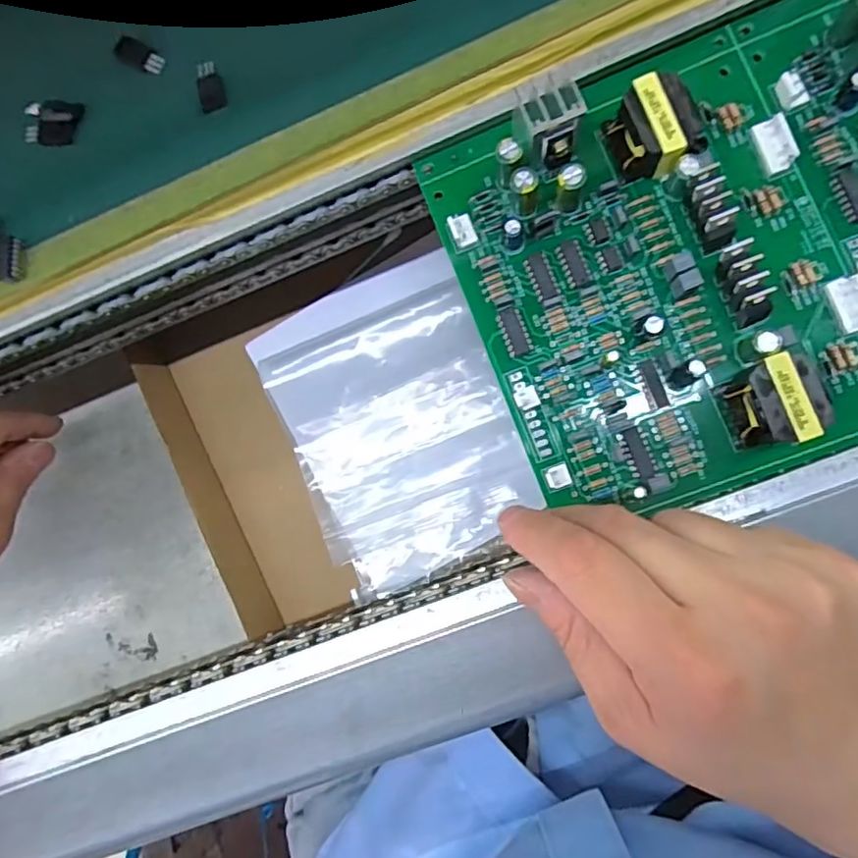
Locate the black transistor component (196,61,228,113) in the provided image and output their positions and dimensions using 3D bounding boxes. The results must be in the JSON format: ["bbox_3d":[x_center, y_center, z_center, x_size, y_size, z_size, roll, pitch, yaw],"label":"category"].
[{"bbox_3d":[-0.091,-0.142,0.249,0.009,0.006,0.020,-13,85,7],"label":"black transistor component"}]

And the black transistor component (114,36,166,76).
[{"bbox_3d":[-0.124,-0.159,0.255,0.022,0.004,0.011,31,91,9],"label":"black transistor component"}]

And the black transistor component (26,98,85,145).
[{"bbox_3d":[-0.162,-0.132,0.256,0.024,0.009,0.018,8,87,8],"label":"black transistor component"}]

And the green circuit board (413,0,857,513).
[{"bbox_3d":[0.140,-0.080,0.211,0.255,0.023,0.162,-21,84,6],"label":"green circuit board"}]

